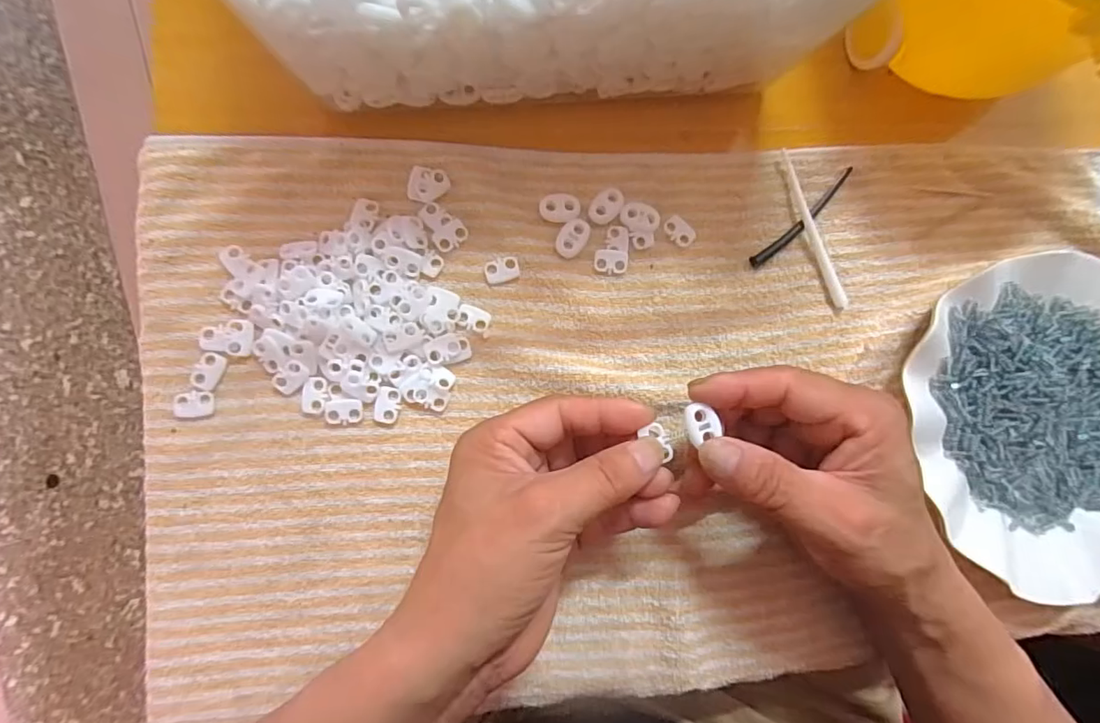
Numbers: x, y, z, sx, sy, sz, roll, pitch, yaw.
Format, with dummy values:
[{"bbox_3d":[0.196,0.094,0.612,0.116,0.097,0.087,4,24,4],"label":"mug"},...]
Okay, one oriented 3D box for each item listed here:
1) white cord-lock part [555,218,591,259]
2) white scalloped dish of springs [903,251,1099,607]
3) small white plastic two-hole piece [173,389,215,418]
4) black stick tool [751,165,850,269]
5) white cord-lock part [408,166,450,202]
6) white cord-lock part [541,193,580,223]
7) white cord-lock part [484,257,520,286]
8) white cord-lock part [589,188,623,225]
[{"bbox_3d":[0.013,-0.067,0.293,0.014,0.004,0.024,36,82,-2],"label":"white cord-lock part"},{"bbox_3d":[0.289,0.031,0.308,0.168,0.040,0.175,0,91,-5],"label":"white scalloped dish of springs"},{"bbox_3d":[-0.176,0.021,0.266,0.018,0.004,0.013,-6,85,-7],"label":"small white plastic two-hole piece"},{"bbox_3d":[0.147,-0.083,0.309,0.085,0.004,0.008,-42,90,-9],"label":"black stick tool"},{"bbox_3d":[-0.064,-0.094,0.287,0.020,0.004,0.018,9,84,-6],"label":"white cord-lock part"},{"bbox_3d":[0.006,-0.084,0.293,0.021,0.004,0.016,-2,85,-7],"label":"white cord-lock part"},{"bbox_3d":[-0.026,-0.049,0.289,0.019,0.004,0.012,-16,87,-8],"label":"white cord-lock part"},{"bbox_3d":[0.032,-0.086,0.296,0.014,0.004,0.023,40,82,-2],"label":"white cord-lock part"}]

